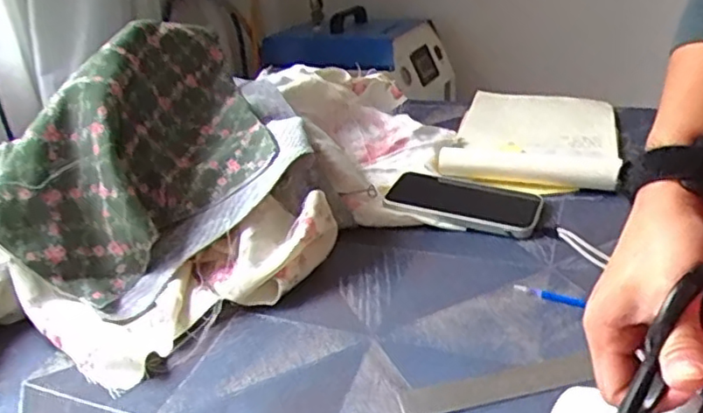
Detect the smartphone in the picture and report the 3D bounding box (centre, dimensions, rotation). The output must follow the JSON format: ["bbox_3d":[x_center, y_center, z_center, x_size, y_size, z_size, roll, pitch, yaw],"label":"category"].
[{"bbox_3d":[0.115,-0.005,0.645,0.151,0.014,0.085,12,28,21],"label":"smartphone"}]

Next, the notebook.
[{"bbox_3d":[0.225,-0.096,0.773,0.185,0.023,0.278,4,31,18],"label":"notebook"}]

